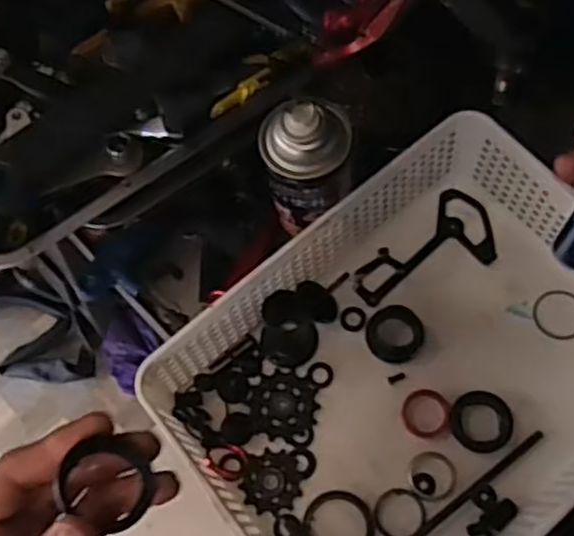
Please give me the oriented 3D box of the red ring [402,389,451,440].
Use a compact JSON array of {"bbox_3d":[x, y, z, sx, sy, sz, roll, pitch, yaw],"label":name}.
[{"bbox_3d":[0.103,0.107,0.550,0.035,0.005,0.035,0,67,0],"label":"red ring"}]

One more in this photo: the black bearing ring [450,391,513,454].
[{"bbox_3d":[0.143,0.112,0.547,0.044,0.007,0.044,0,67,0],"label":"black bearing ring"}]

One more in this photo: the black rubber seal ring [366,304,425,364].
[{"bbox_3d":[0.083,0.050,0.572,0.043,0.010,0.044,0,67,0],"label":"black rubber seal ring"}]

